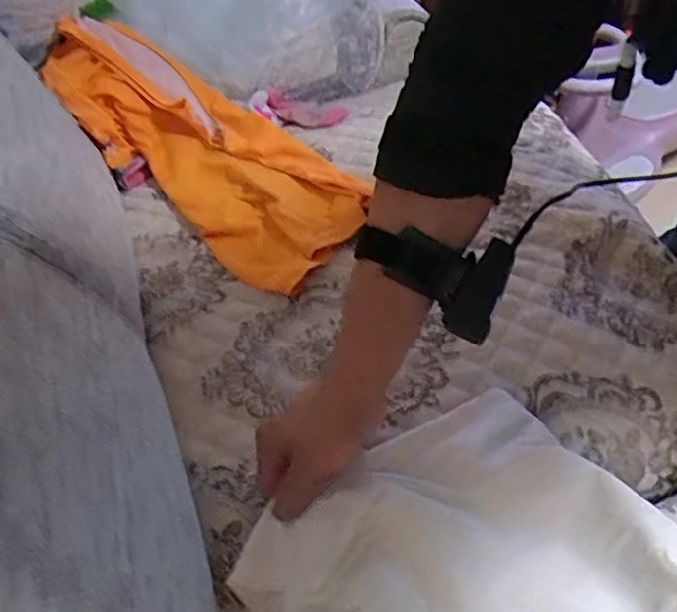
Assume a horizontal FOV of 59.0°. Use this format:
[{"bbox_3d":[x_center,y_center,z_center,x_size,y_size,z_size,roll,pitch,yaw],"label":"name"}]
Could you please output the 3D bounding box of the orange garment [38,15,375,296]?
[{"bbox_3d":[-0.193,-0.236,0.814,0.206,0.125,0.639,-36,51,-23],"label":"orange garment"}]

